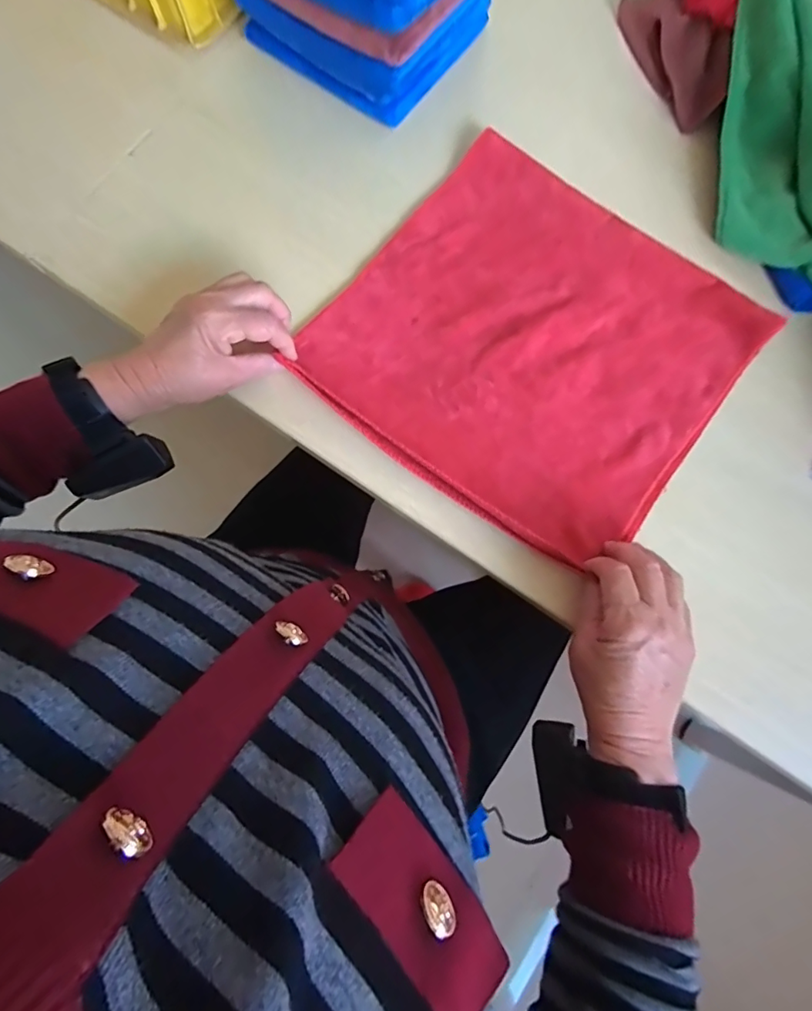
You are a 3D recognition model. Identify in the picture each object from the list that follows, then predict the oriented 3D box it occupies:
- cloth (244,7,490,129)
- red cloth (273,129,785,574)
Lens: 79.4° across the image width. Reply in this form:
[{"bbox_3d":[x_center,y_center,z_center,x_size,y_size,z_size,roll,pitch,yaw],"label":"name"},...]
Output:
[{"bbox_3d":[-0.043,-0.462,0.467,0.185,0.031,0.156,37,81,6],"label":"cloth"},{"bbox_3d":[0.108,-0.138,0.419,0.310,0.016,0.295,39,81,7],"label":"red cloth"}]

